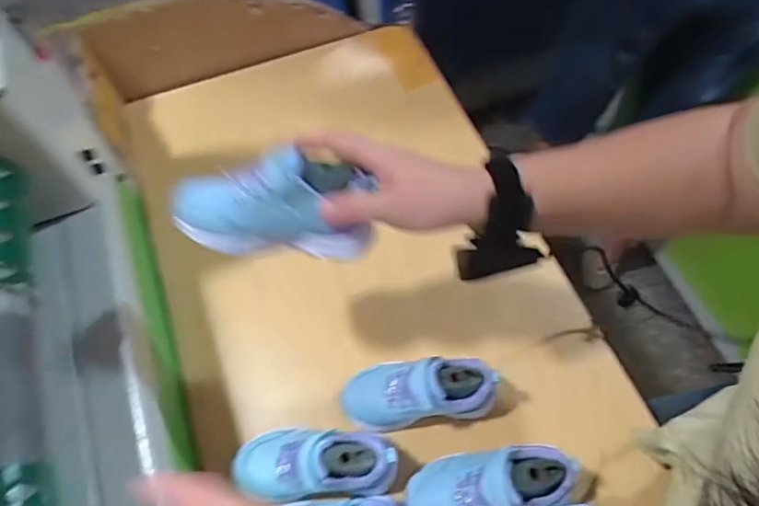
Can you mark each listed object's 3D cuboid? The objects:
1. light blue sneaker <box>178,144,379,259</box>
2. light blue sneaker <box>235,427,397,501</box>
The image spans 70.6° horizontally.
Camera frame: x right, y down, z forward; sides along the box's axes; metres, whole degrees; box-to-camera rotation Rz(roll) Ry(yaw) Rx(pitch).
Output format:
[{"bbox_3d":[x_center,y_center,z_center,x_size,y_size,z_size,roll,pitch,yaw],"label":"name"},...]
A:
[{"bbox_3d":[-0.087,-0.048,0.451,0.154,0.086,0.057,3,24,-8],"label":"light blue sneaker"},{"bbox_3d":[-0.066,0.209,0.542,0.171,0.084,0.077,-6,62,13],"label":"light blue sneaker"}]

